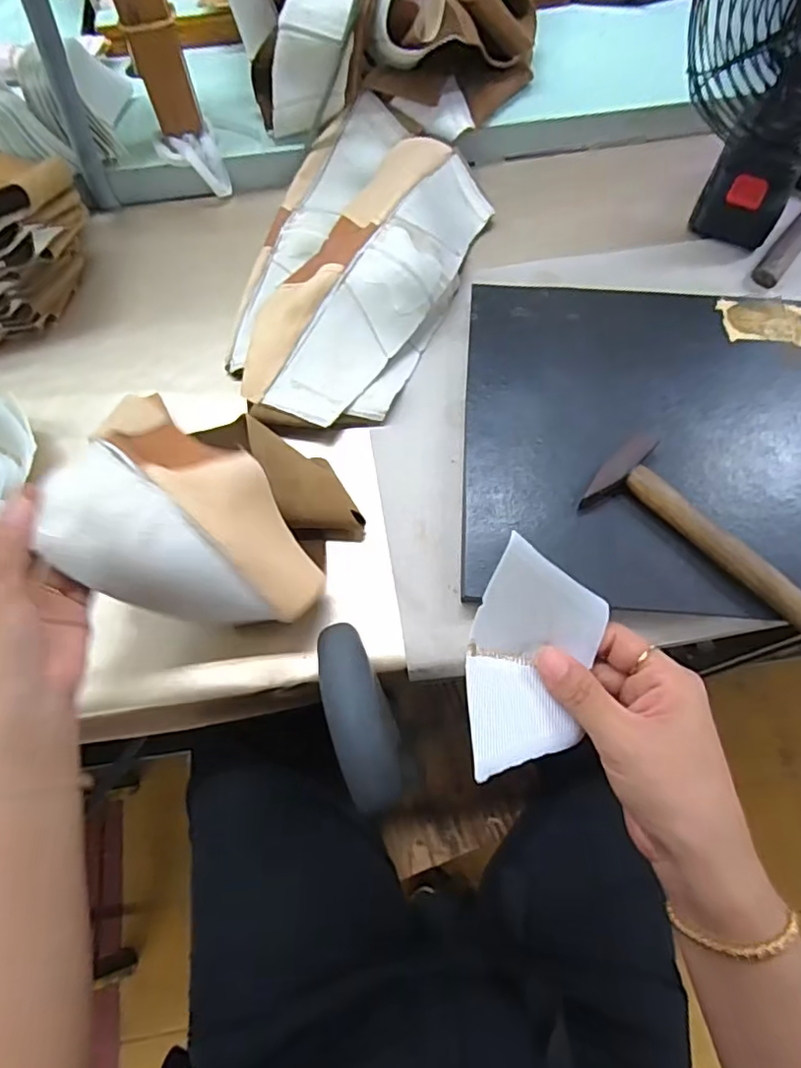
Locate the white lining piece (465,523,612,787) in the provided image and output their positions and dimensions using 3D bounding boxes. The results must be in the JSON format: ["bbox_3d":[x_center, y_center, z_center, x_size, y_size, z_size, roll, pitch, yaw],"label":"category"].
[{"bbox_3d":[0.071,0.061,0.286,0.072,0.052,0.098,13,55,-27],"label":"white lining piece"}]

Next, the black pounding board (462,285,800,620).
[{"bbox_3d":[0.206,-0.083,0.496,0.298,0.021,0.297,3,68,3],"label":"black pounding board"}]

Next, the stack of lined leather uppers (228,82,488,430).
[{"bbox_3d":[-0.049,-0.256,0.558,0.192,0.062,0.337,19,70,9],"label":"stack of lined leather uppers"}]

